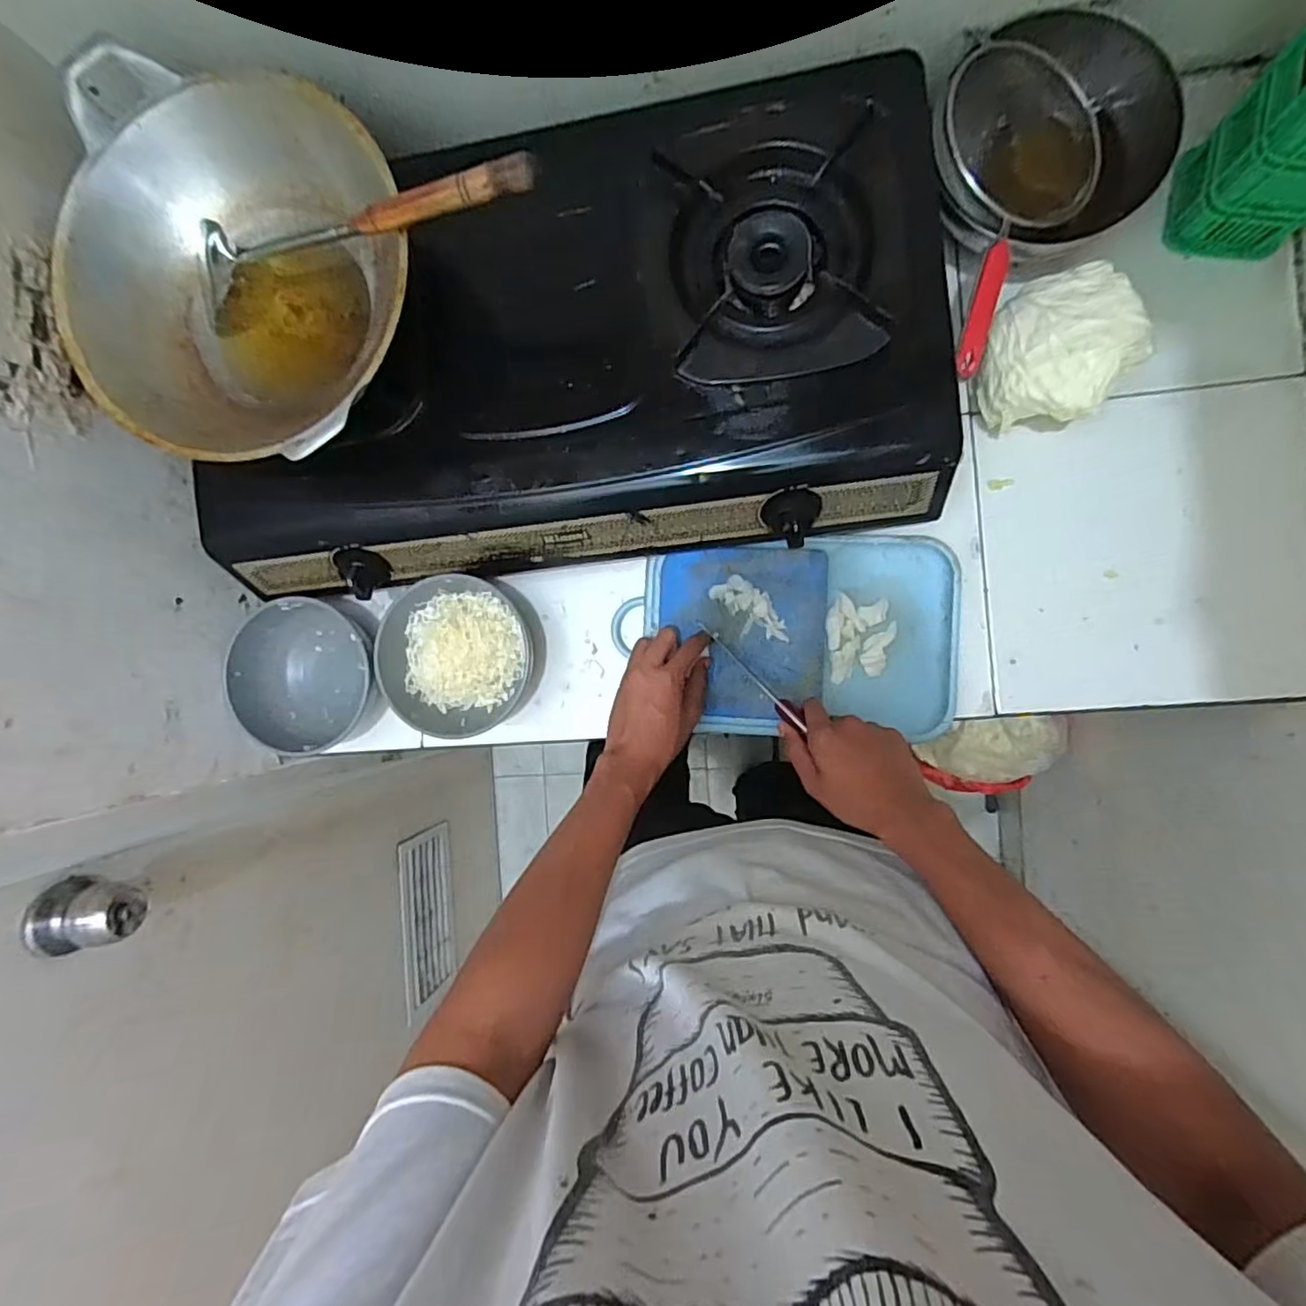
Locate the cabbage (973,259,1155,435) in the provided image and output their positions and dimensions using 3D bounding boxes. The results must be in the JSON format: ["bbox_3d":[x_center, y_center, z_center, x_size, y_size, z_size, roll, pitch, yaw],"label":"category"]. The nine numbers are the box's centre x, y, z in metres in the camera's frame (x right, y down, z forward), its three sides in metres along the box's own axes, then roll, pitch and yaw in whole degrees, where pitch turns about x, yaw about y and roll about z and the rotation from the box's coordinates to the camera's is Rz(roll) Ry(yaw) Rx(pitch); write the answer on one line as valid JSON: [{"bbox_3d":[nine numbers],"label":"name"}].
[{"bbox_3d":[0.362,-0.273,0.567,0.114,0.090,0.137,41,95,6],"label":"cabbage"}]

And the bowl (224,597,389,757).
[{"bbox_3d":[-0.361,0.024,0.681,0.154,0.079,0.155,0,90,8],"label":"bowl"}]

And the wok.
[{"bbox_3d":[-0.325,-0.302,0.514,0.278,0.099,0.276,8,91,8],"label":"wok"}]

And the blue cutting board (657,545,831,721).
[{"bbox_3d":[0.091,-0.019,0.635,0.163,0.019,0.167,0,90,8],"label":"blue cutting board"}]

